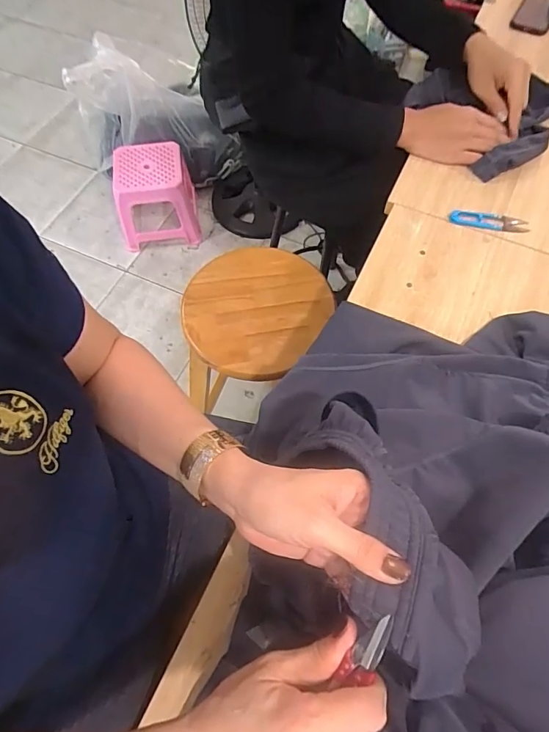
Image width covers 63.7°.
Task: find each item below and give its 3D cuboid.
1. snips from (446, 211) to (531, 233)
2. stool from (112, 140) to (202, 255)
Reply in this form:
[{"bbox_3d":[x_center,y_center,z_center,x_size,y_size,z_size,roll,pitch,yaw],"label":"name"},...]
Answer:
[{"bbox_3d":[0.341,-0.233,0.705,0.121,0.005,0.030,11,64,6],"label":"snips"},{"bbox_3d":[-0.429,-0.608,1.593,0.272,0.252,0.253,-10,64,-4],"label":"stool"}]

